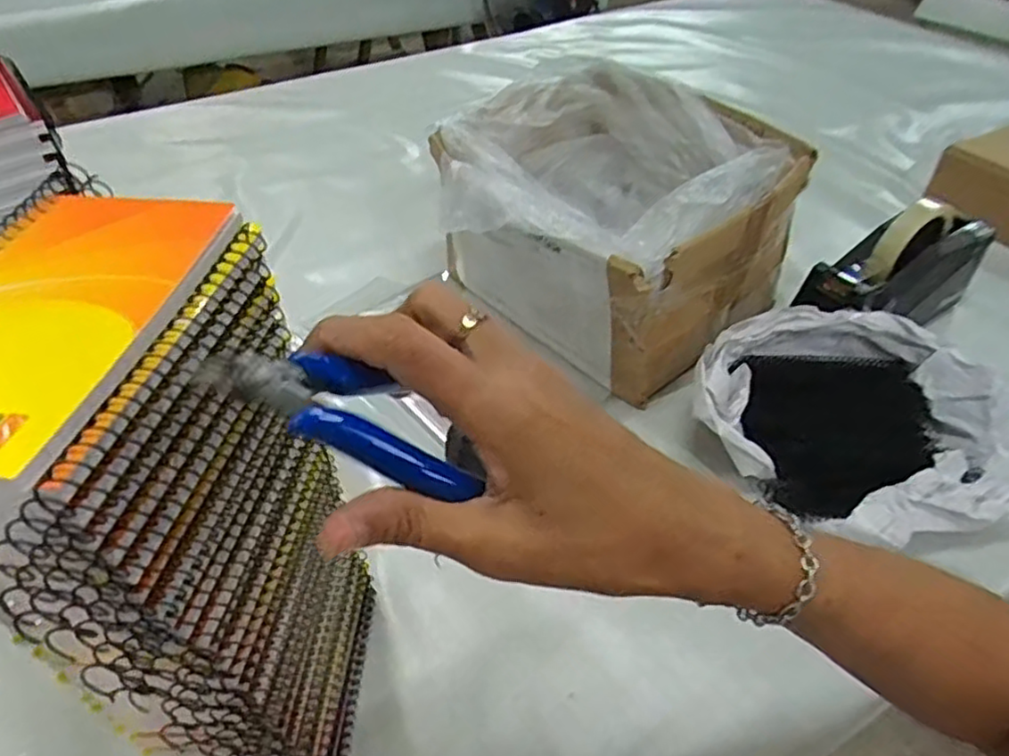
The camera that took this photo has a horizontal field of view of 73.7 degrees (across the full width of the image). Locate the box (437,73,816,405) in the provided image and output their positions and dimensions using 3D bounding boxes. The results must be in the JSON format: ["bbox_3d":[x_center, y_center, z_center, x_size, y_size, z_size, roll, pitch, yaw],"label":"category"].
[{"bbox_3d":[0.100,-0.157,0.659,0.291,0.158,0.277,33,54,30],"label":"box"}]

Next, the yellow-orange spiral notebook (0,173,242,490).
[{"bbox_3d":[-0.154,-0.024,0.220,0.085,0.007,0.136,5,45,5],"label":"yellow-orange spiral notebook"}]

